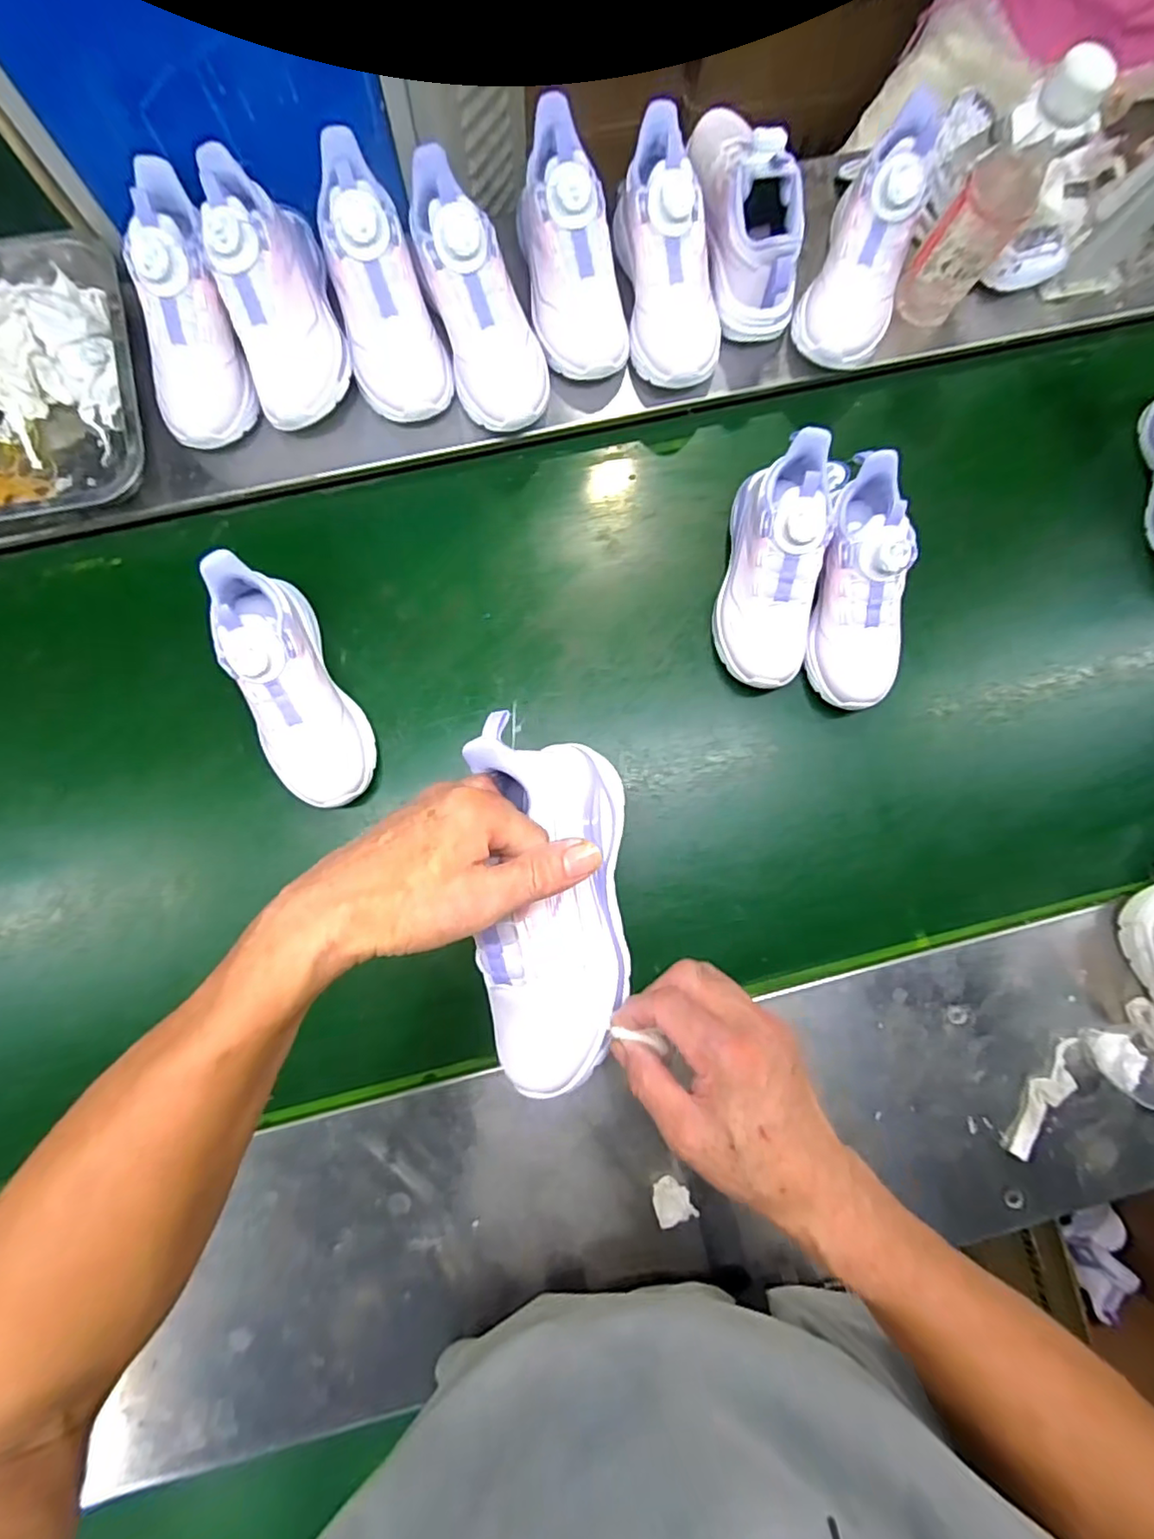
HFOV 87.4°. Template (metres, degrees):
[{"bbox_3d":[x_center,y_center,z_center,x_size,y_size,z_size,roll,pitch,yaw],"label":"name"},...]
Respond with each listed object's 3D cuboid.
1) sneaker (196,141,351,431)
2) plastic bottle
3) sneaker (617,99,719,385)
[{"bbox_3d":[-0.258,-0.410,0.522,0.085,0.089,0.205,-12,105,-3],"label":"sneaker"},{"bbox_3d":[0.354,-0.483,0.522,0.065,0.197,0.053,35,85,3],"label":"plastic bottle"},{"bbox_3d":[0.085,-0.454,0.553,0.085,0.074,0.188,-13,109,-3],"label":"sneaker"}]

